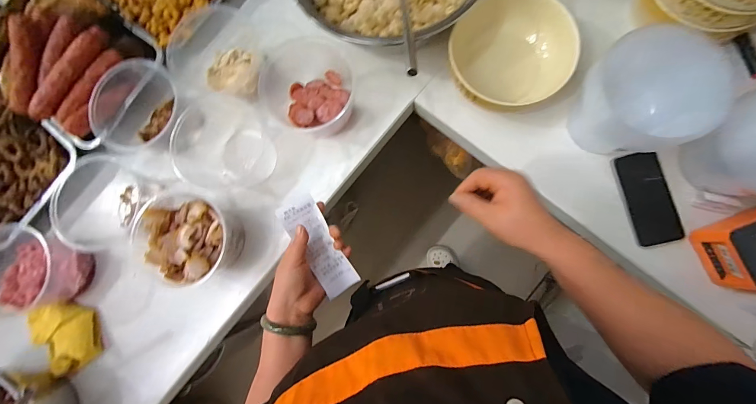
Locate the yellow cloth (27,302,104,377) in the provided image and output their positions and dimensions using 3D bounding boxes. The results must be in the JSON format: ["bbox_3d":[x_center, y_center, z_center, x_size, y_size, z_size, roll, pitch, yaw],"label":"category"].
[{"bbox_3d":[-0.600,0.255,0.628,0.107,0.049,0.138,-33,81,1],"label":"yellow cloth"}]

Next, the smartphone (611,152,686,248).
[{"bbox_3d":[0.466,-0.007,0.558,0.077,0.016,0.159,-14,82,4],"label":"smartphone"}]

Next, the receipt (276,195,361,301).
[{"bbox_3d":[-0.085,0.063,0.469,0.052,0.010,0.150,-33,95,-18],"label":"receipt"}]

